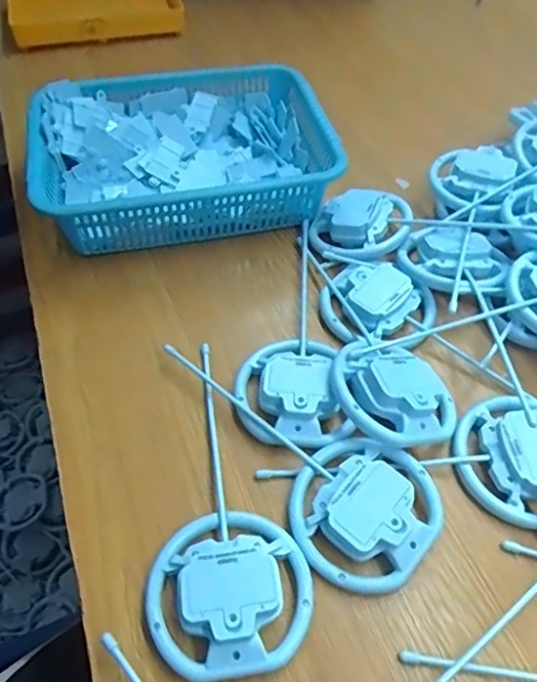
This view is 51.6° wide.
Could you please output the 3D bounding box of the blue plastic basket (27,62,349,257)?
[{"bbox_3d":[-0.087,-0.185,0.580,0.283,0.093,0.196,-12,55,-11],"label":"blue plastic basket"}]

